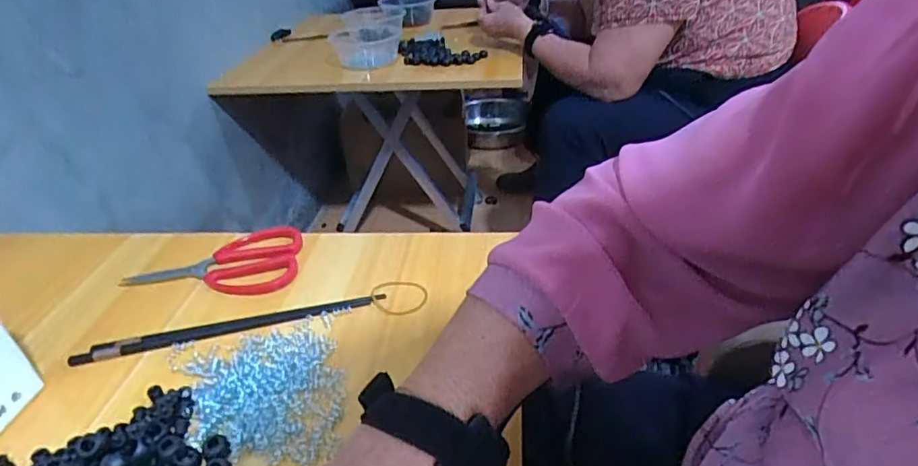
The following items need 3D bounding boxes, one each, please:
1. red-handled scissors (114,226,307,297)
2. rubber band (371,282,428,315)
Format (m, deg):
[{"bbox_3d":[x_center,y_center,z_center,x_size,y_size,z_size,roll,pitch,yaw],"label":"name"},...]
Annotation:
[{"bbox_3d":[-0.239,0.027,0.526,0.162,0.010,0.096,-4,34,-1],"label":"red-handled scissors"},{"bbox_3d":[-0.052,0.056,0.473,0.049,0.004,0.046,-2,34,2],"label":"rubber band"}]

